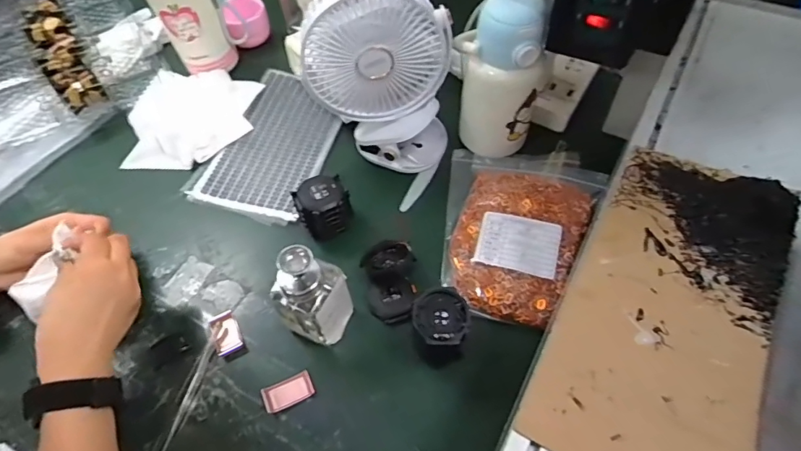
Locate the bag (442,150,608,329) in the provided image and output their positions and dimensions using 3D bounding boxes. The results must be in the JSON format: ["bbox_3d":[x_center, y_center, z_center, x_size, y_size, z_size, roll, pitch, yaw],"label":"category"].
[{"bbox_3d":[0.117,0.003,0.503,0.156,0.029,0.194,15,60,12],"label":"bag"}]

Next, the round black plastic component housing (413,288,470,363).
[{"bbox_3d":[0.036,0.089,0.423,0.046,0.059,0.050,-2,58,2],"label":"round black plastic component housing"}]

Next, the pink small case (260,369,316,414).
[{"bbox_3d":[-0.103,0.153,0.435,0.044,0.008,0.024,-25,60,-12],"label":"pink small case"}]

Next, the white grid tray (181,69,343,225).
[{"bbox_3d":[-0.154,-0.103,0.590,0.138,0.007,0.209,17,61,13],"label":"white grid tray"}]

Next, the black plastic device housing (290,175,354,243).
[{"bbox_3d":[-0.081,-0.017,0.509,0.057,0.056,0.053,-28,61,-13],"label":"black plastic device housing"}]

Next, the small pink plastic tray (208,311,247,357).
[{"bbox_3d":[-0.173,0.106,0.469,0.026,0.004,0.045,-26,60,-12],"label":"small pink plastic tray"}]

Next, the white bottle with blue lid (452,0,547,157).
[{"bbox_3d":[0.103,-0.151,0.507,0.093,0.172,0.067,10,60,10],"label":"white bottle with blue lid"}]

